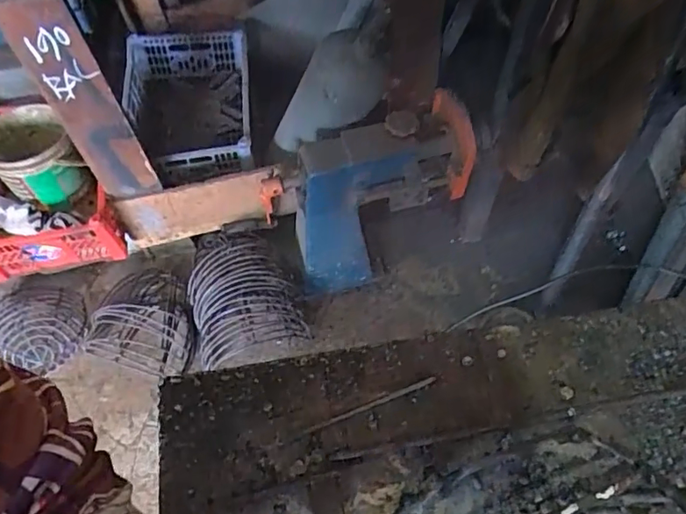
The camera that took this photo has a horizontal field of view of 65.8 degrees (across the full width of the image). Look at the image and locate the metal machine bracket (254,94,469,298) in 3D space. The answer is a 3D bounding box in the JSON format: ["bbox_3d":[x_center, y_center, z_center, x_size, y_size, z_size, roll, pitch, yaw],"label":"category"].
[{"bbox_3d":[0.045,-0.132,1.251,0.460,0.434,0.213,-9,59,-3],"label":"metal machine bracket"}]

